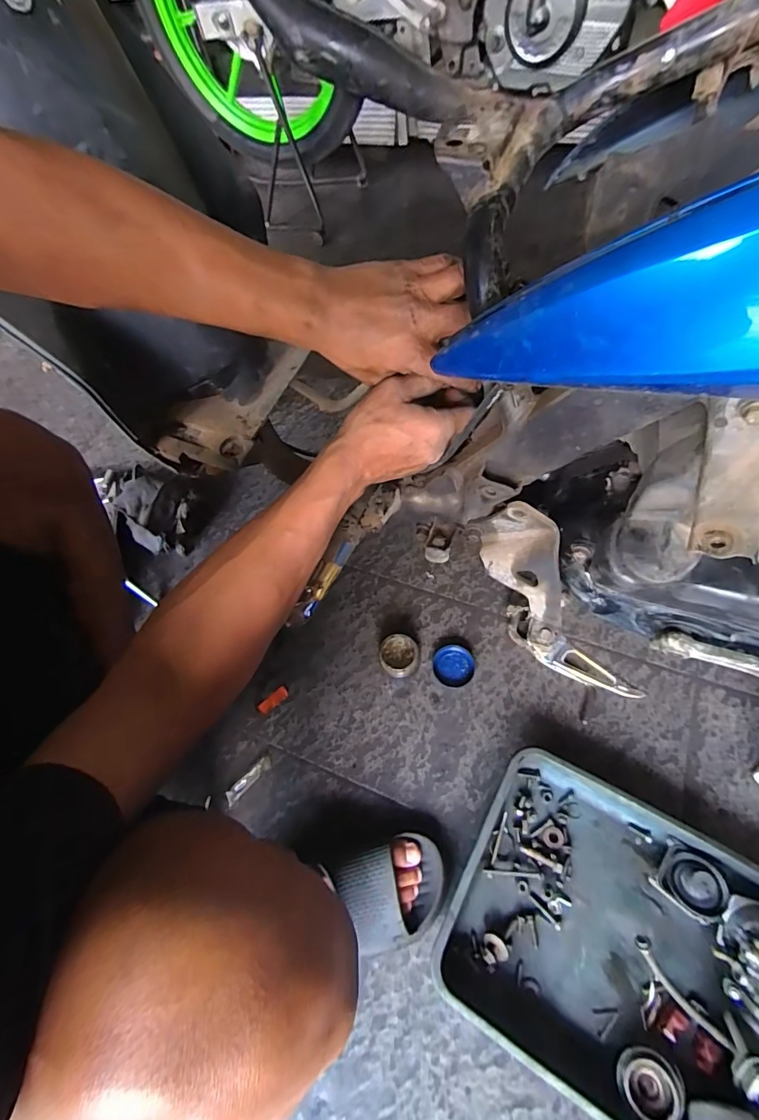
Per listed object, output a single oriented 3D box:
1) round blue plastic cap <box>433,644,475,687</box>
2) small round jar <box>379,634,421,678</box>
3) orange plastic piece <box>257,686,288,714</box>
[{"bbox_3d":[0.109,0.155,0.648,0.057,0.010,0.060,-1,64,3],"label":"round blue plastic cap"},{"bbox_3d":[0.030,0.141,0.648,0.057,0.036,0.062,-3,63,6],"label":"small round jar"},{"bbox_3d":[-0.158,0.209,0.657,0.047,0.004,0.018,-37,64,-11],"label":"orange plastic piece"}]

